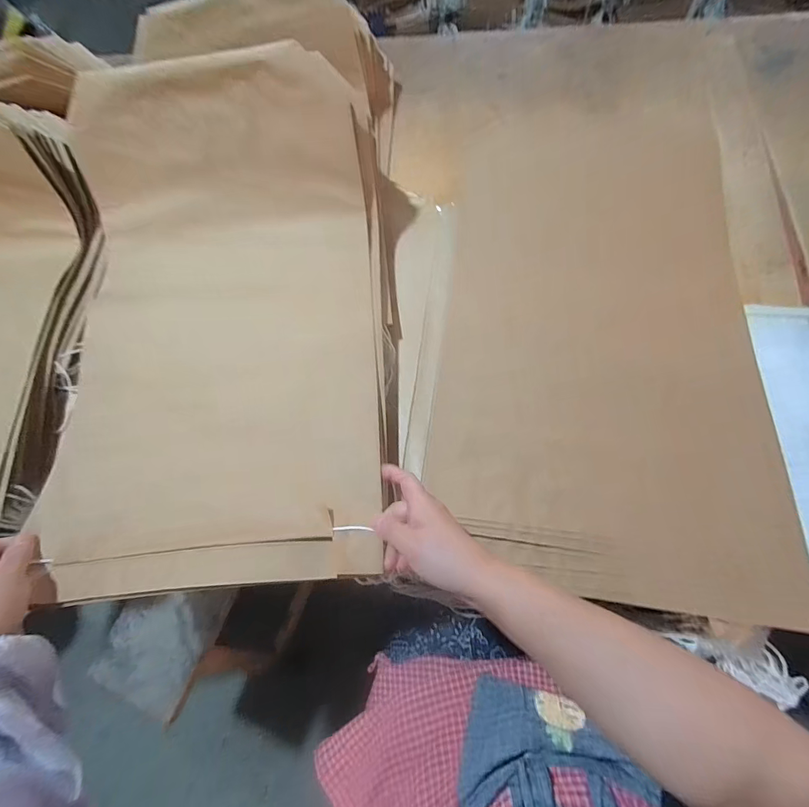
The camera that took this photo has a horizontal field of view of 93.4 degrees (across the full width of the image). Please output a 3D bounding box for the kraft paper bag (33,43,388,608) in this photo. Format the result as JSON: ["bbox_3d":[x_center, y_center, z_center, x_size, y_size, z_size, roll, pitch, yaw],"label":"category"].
[{"bbox_3d":[-0.220,-0.101,0.413,0.356,0.183,0.544,-5,66,-1],"label":"kraft paper bag"}]

